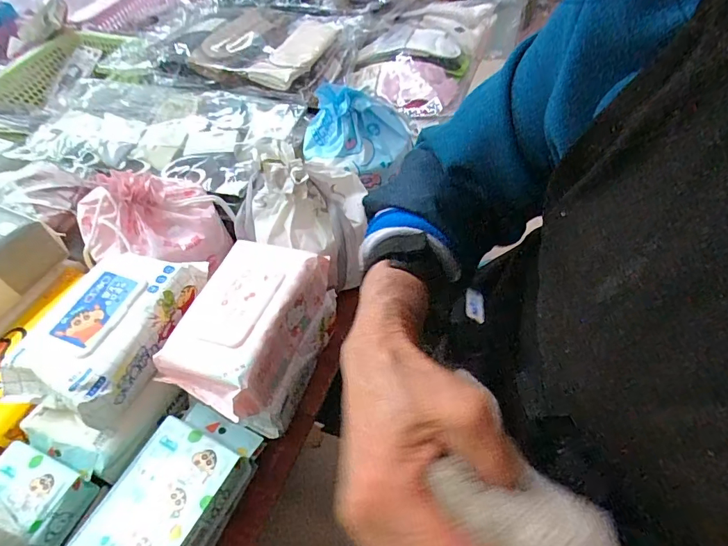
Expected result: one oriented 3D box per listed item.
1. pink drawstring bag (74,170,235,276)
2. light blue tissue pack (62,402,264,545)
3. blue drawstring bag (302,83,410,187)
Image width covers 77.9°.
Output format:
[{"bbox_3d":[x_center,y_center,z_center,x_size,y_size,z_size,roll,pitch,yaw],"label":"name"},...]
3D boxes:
[{"bbox_3d":[-0.275,-0.074,0.583,0.178,0.107,0.148,9,53,11],"label":"pink drawstring bag"},{"bbox_3d":[-0.184,0.224,0.400,0.102,0.063,0.209,19,56,18],"label":"light blue tissue pack"},{"bbox_3d":[-0.013,-0.188,0.620,0.158,0.102,0.109,4,53,8],"label":"blue drawstring bag"}]

